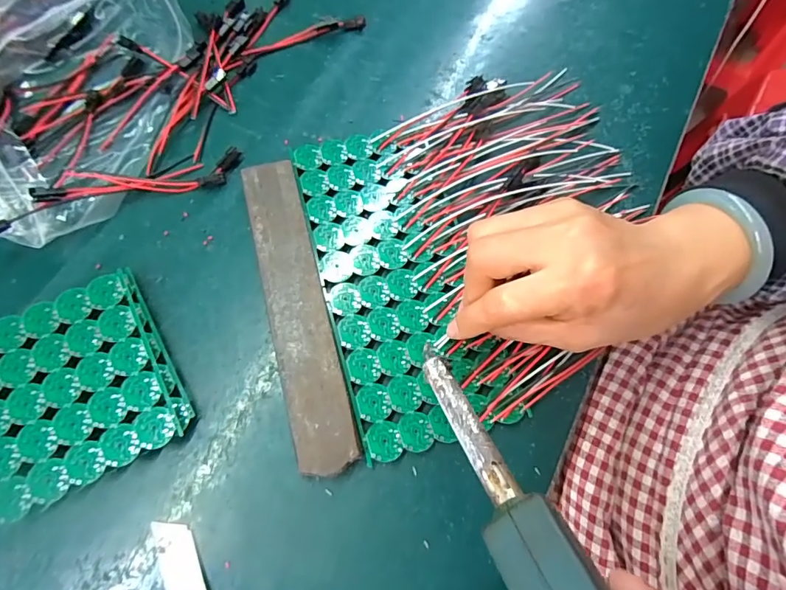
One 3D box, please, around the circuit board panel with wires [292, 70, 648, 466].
[{"bbox_3d":[0.065,-0.043,0.304,0.229,0.016,0.235,-14,70,-7],"label":"circuit board panel with wires"}]

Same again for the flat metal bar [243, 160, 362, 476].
[{"bbox_3d":[-0.059,0.005,0.283,0.033,0.016,0.198,-14,70,-7],"label":"flat metal bar"}]

